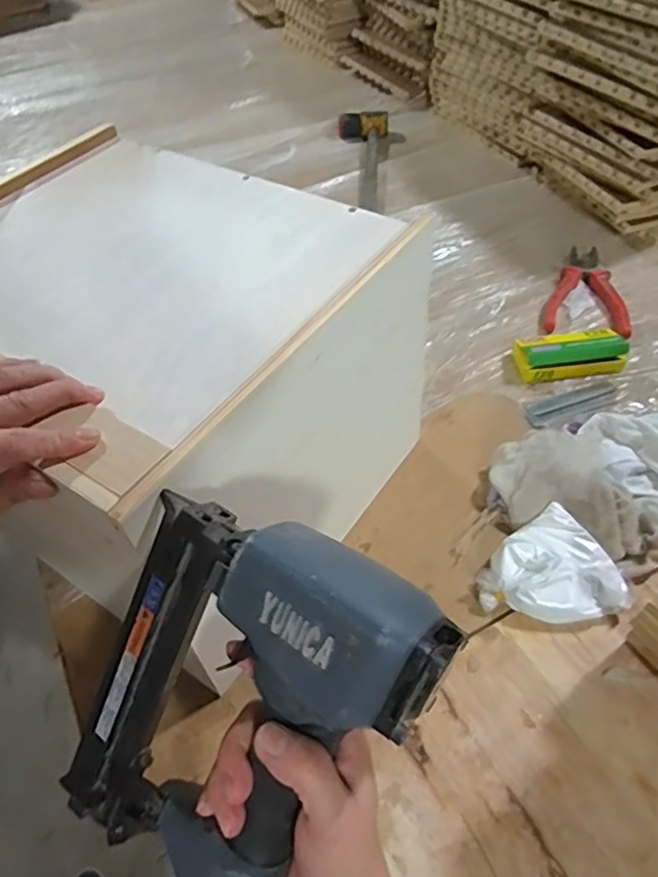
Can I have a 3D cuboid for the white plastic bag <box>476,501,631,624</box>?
[{"bbox_3d":[0.200,0.130,0.568,0.113,0.042,0.102,-30,55,-20],"label":"white plastic bag"}]

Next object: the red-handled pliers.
[{"bbox_3d":[0.343,-0.205,0.855,0.103,0.025,0.182,5,51,8],"label":"red-handled pliers"}]

